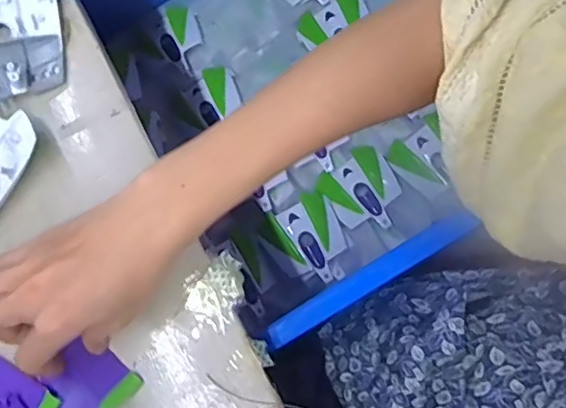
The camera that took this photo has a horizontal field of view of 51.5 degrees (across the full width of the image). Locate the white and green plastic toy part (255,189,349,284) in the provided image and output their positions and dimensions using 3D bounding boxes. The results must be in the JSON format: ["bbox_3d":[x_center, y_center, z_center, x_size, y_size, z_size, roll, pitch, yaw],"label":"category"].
[{"bbox_3d":[0.030,0.042,0.706,0.094,0.033,0.102,-35,78,-7],"label":"white and green plastic toy part"}]

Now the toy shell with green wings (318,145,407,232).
[{"bbox_3d":[0.099,-0.017,0.722,0.087,0.024,0.100,-31,77,-6],"label":"toy shell with green wings"}]

